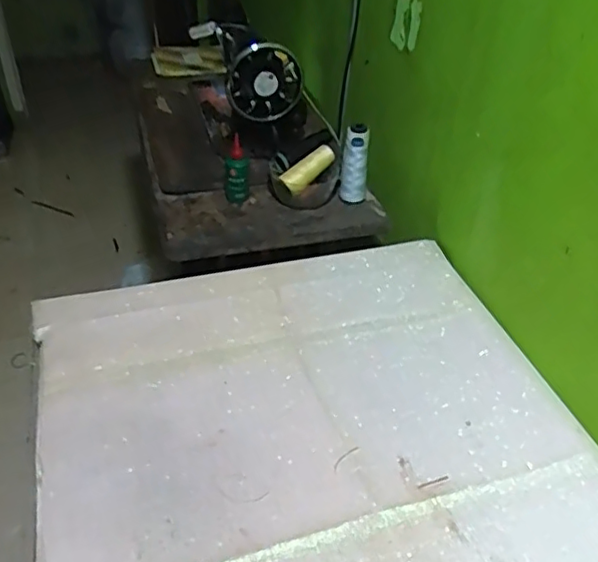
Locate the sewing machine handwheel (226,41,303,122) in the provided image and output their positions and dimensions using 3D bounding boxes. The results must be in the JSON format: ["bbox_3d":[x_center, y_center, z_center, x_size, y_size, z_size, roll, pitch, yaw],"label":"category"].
[{"bbox_3d":[-0.056,-0.349,1.072,0.134,0.165,0.028,-1,58,-30],"label":"sewing machine handwheel"}]

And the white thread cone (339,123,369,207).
[{"bbox_3d":[0.098,-0.202,1.086,0.047,0.137,0.056,4,38,3],"label":"white thread cone"}]

